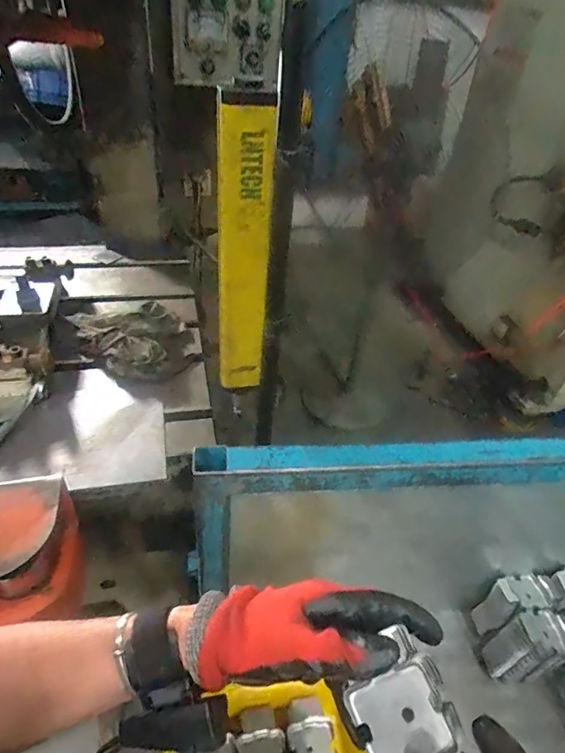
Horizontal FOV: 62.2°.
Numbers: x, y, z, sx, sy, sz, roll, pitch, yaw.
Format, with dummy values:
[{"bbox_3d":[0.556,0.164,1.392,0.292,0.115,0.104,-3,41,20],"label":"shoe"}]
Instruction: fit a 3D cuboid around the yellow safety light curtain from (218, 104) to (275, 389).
[{"bbox_3d":[-0.046,-0.126,0.554,0.057,0.336,0.034,4,40,-2],"label":"yellow safety light curtain"}]

